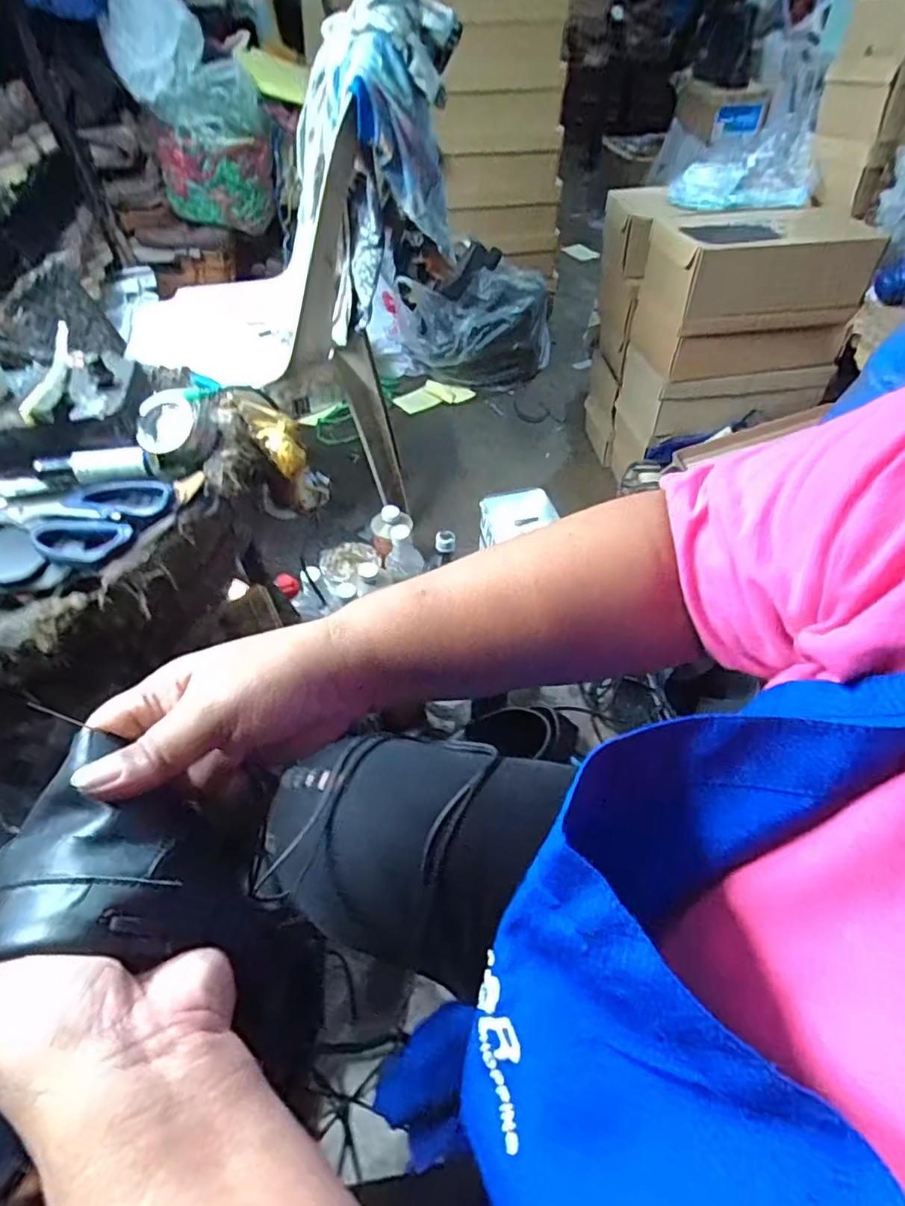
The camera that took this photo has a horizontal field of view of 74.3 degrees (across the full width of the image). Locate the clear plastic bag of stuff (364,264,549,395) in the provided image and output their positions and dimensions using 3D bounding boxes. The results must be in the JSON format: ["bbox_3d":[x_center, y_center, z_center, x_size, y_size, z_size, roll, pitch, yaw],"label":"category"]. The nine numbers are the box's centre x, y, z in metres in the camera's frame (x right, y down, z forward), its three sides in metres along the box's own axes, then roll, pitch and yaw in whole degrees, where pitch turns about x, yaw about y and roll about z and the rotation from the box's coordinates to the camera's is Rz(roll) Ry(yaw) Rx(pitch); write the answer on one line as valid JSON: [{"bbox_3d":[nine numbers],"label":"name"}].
[{"bbox_3d":[0.023,-0.734,1.582,0.460,0.236,0.251,5,50,4],"label":"clear plastic bag of stuff"}]

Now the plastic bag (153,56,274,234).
[{"bbox_3d":[-0.559,-1.052,1.399,0.256,0.305,0.094,-11,50,-9],"label":"plastic bag"}]

